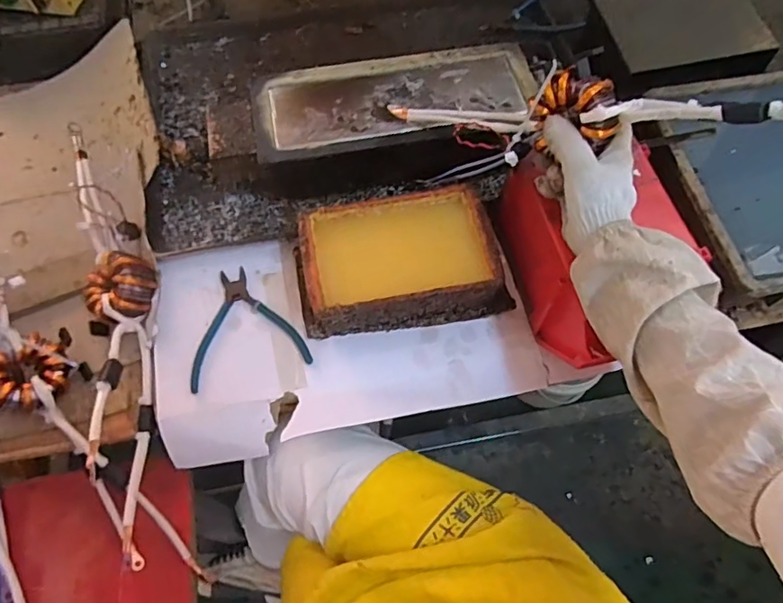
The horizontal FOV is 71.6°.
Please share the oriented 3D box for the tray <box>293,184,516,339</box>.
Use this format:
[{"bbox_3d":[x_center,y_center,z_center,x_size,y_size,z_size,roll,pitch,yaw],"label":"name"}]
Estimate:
[{"bbox_3d":[0.007,-0.042,0.598,0.214,0.068,0.138,-13,63,-6],"label":"tray"}]

